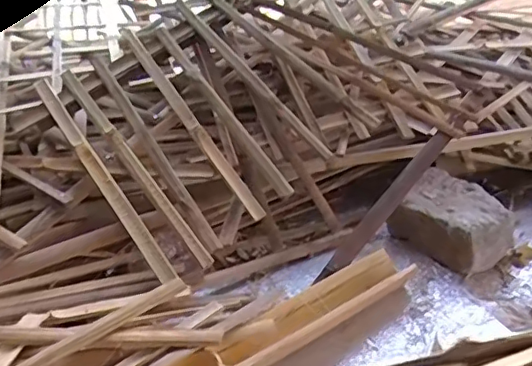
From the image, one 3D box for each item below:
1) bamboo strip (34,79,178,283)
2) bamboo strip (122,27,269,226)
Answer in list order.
[{"bbox_3d":[-0.283,-0.019,0.968,0.027,0.022,0.491,-22,57,-31],"label":"bamboo strip"},{"bbox_3d":[-0.142,-0.120,1.006,0.026,0.025,0.496,-20,56,-28],"label":"bamboo strip"}]

